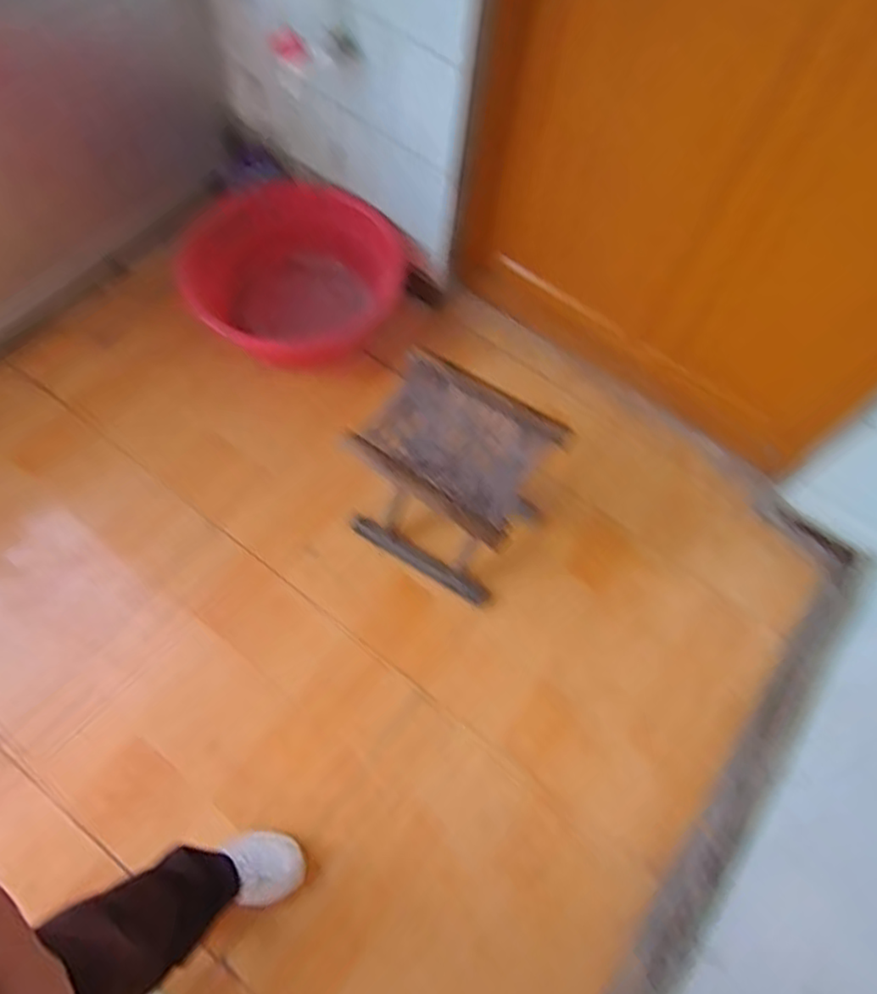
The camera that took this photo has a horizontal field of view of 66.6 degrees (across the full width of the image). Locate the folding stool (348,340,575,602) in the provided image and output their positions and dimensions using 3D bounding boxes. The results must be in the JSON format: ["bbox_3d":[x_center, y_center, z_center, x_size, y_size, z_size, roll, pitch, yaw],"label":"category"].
[{"bbox_3d":[0.023,-0.025,1.193,0.288,0.332,0.248,30,65,9],"label":"folding stool"}]

